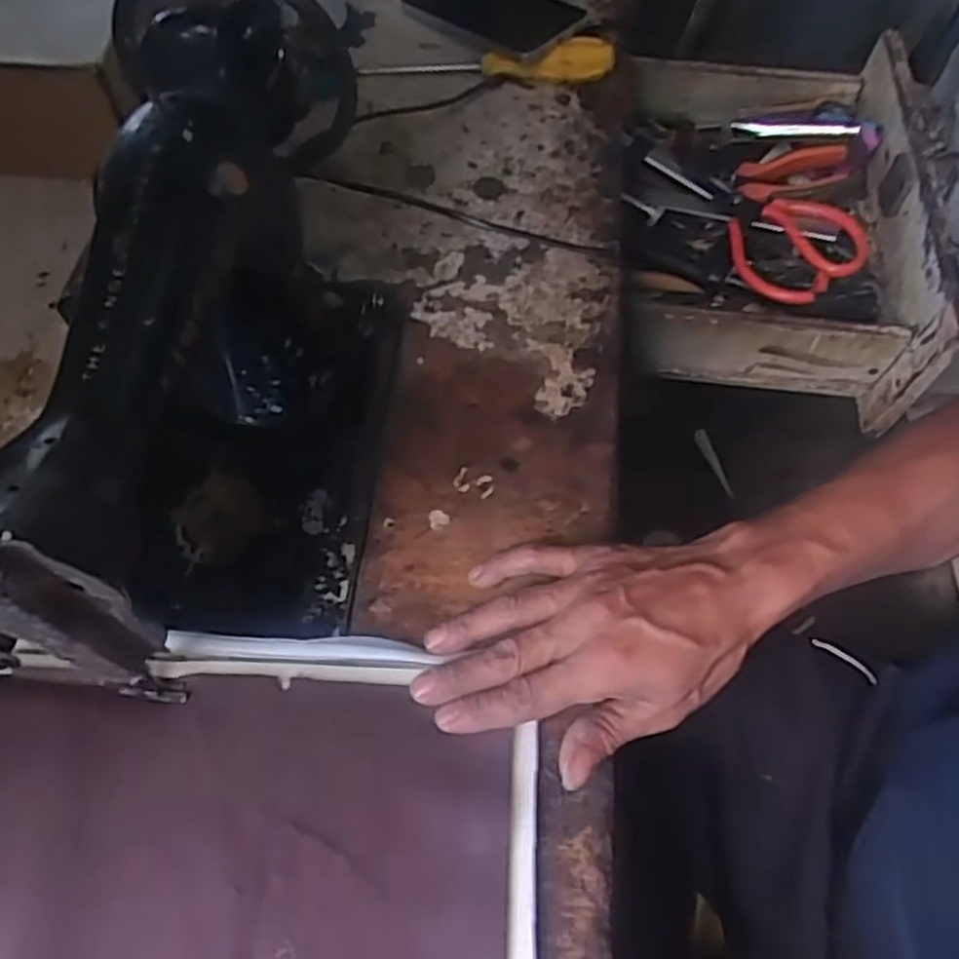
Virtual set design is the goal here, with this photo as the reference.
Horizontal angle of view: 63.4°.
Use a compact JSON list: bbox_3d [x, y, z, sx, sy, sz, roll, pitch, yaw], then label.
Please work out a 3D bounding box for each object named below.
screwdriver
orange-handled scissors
[{"bbox_3d":[0.006,-0.349,0.652,0.209,0.033,0.026,1,61,2],"label":"screwdriver"},{"bbox_3d":[0.233,-0.231,0.673,0.100,0.025,0.210,-33,57,-2],"label":"orange-handled scissors"}]

